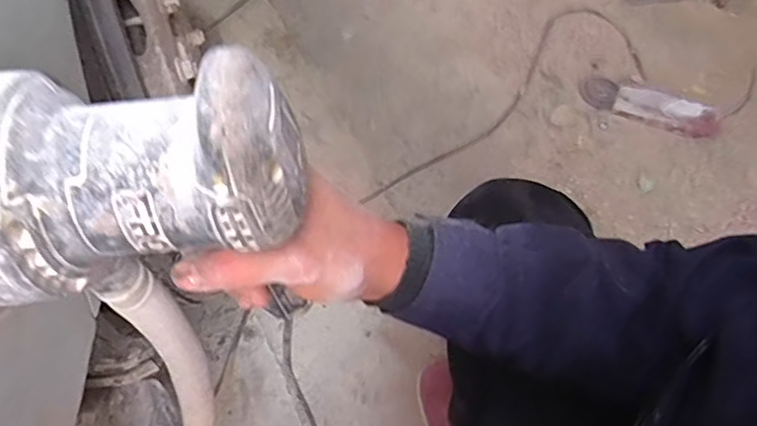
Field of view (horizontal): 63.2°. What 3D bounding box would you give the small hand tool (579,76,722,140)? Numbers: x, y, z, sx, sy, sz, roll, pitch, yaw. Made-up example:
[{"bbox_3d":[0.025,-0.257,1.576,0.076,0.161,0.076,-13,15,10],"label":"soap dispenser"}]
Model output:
[{"bbox_3d":[0.593,-0.236,1.350,0.296,0.044,0.081,23,56,10],"label":"small hand tool"}]

